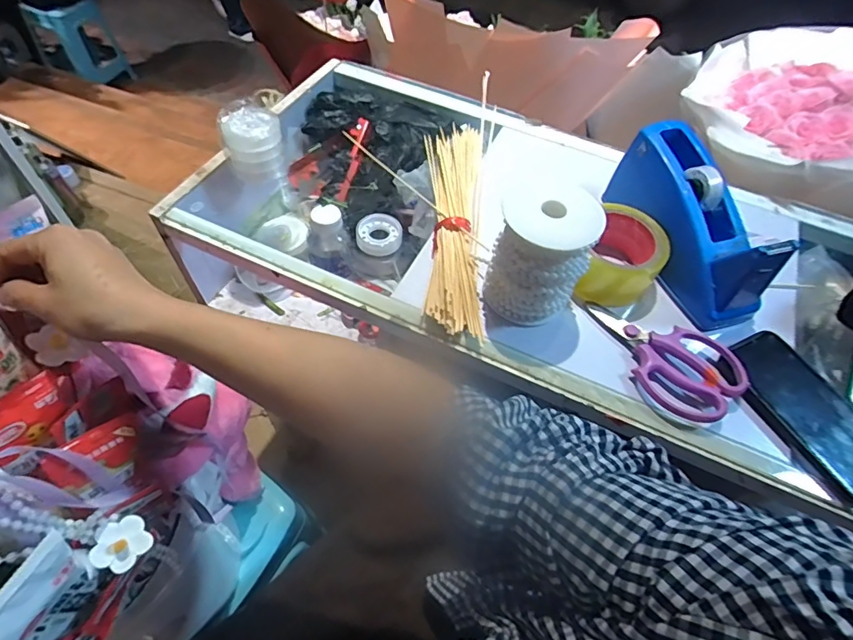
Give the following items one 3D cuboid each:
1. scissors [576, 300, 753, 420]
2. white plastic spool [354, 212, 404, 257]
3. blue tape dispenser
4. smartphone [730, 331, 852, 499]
[{"bbox_3d":[0.232,0.025,0.481,0.093,0.023,0.159,-26,62,-20],"label":"scissors"},{"bbox_3d":[-0.055,-0.097,0.552,0.051,0.021,0.046,-17,59,-15],"label":"white plastic spool"},{"bbox_3d":[0.286,-0.105,0.524,0.075,0.096,0.213,-11,57,-11],"label":"blue tape dispenser"},{"bbox_3d":[0.362,0.081,0.456,0.075,0.013,0.160,-20,60,-17],"label":"smartphone"}]

